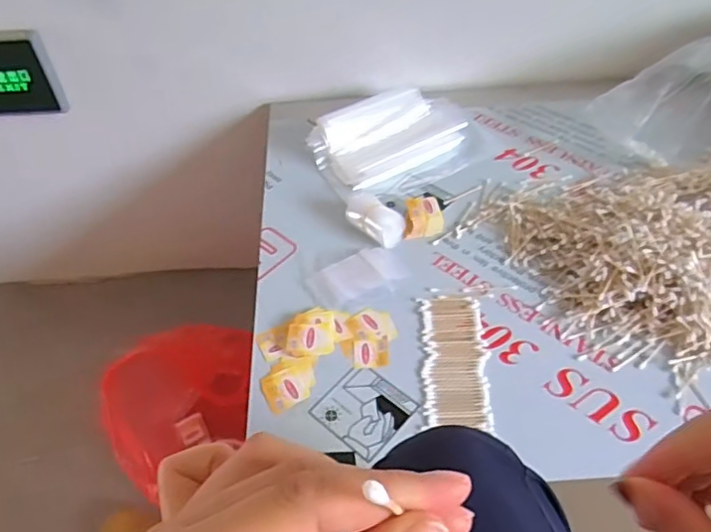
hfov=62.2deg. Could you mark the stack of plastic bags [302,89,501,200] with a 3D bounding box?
[{"bbox_3d":[0.077,-0.211,0.952,0.290,0.057,0.190,-25,52,-17],"label":"stack of plastic bags"}]

